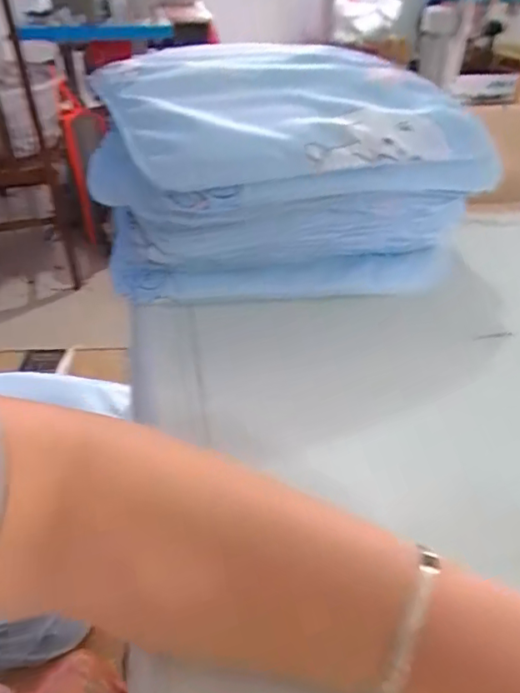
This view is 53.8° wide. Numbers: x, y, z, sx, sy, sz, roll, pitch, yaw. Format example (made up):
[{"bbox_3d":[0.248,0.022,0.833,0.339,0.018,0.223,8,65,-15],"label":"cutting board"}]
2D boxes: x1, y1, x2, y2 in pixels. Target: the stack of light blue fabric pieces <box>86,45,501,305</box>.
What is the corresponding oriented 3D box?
[{"bbox_3d":[0.023,-0.177,0.509,0.352,0.139,0.253,-4,40,-7],"label":"stack of light blue fabric pieces"}]

